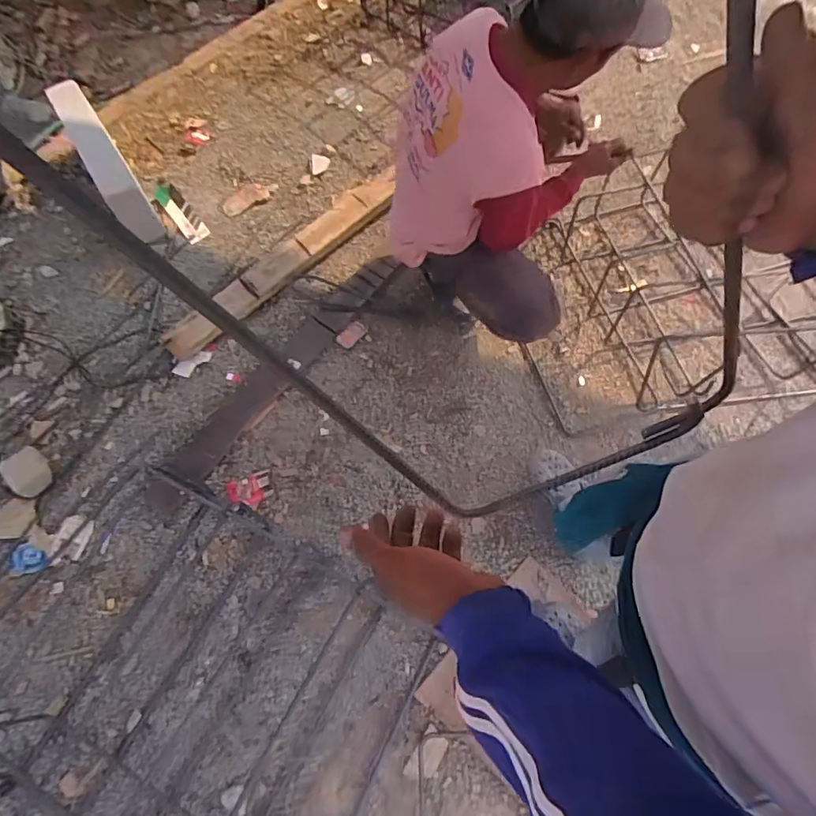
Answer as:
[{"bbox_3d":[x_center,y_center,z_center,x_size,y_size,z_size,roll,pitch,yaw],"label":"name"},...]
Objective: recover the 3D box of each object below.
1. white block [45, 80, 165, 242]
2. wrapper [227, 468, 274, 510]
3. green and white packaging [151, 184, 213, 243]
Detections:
[{"bbox_3d":[-0.897,-0.729,1.554,0.098,0.214,0.490,-31,66,-11],"label":"white block"},{"bbox_3d":[-0.400,0.211,1.325,0.109,0.009,0.084,-20,68,-8],"label":"wrapper"},{"bbox_3d":[-0.720,-0.623,1.650,0.068,0.019,0.240,-36,71,-14],"label":"green and white packaging"}]

